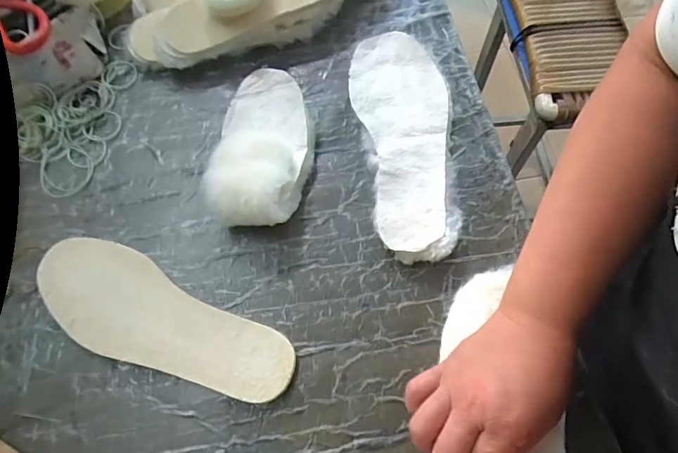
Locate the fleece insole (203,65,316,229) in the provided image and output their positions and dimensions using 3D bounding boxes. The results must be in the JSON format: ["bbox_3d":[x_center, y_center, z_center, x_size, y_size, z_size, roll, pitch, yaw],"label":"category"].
[{"bbox_3d":[-0.075,-0.087,0.455,0.093,0.051,0.180,7,67,5],"label":"fleece insole"}]

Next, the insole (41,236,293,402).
[{"bbox_3d":[-0.160,0.084,0.404,0.250,0.010,0.085,24,69,12],"label":"insole"}]

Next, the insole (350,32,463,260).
[{"bbox_3d":[0.070,-0.090,0.463,0.094,0.024,0.261,-6,66,-1],"label":"insole"}]

